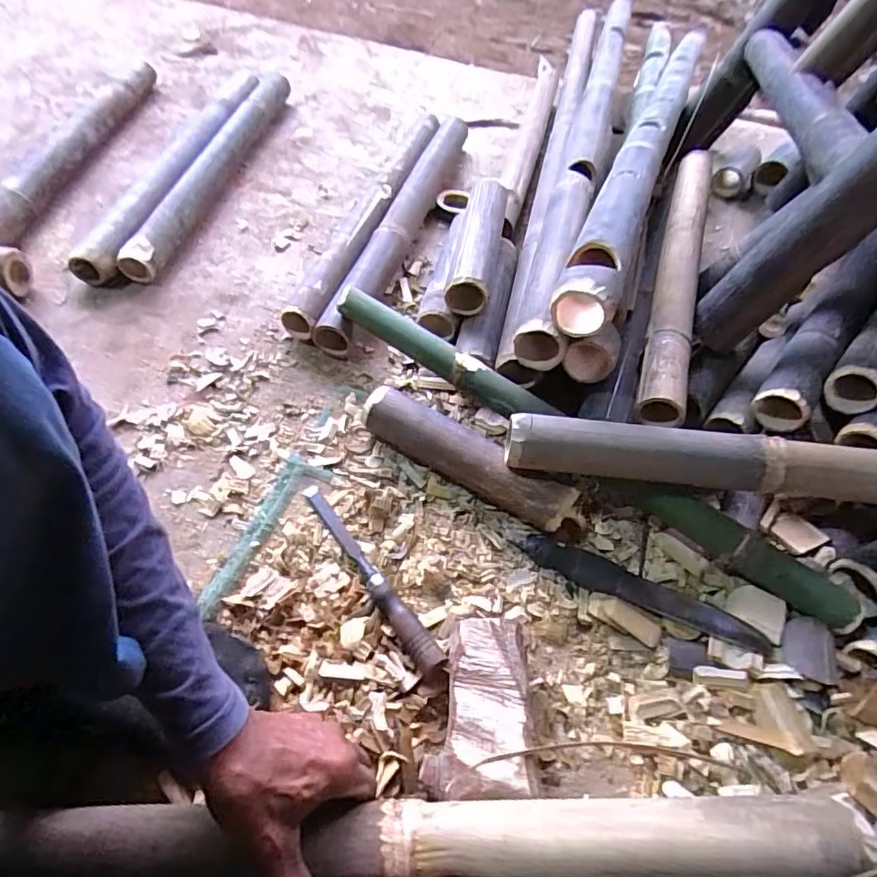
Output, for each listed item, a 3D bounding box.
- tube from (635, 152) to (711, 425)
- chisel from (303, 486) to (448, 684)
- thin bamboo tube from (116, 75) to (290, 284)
[{"bbox_3d":[0.337,-0.250,0.759,0.057,0.053,0.581,17,55,7],"label":"tube"},{"bbox_3d":[-0.070,0.134,0.551,0.025,0.026,0.244,-28,62,-22],"label":"chisel"},{"bbox_3d":[-0.382,-0.498,0.958,0.069,0.064,0.647,10,55,2],"label":"thin bamboo tube"}]

